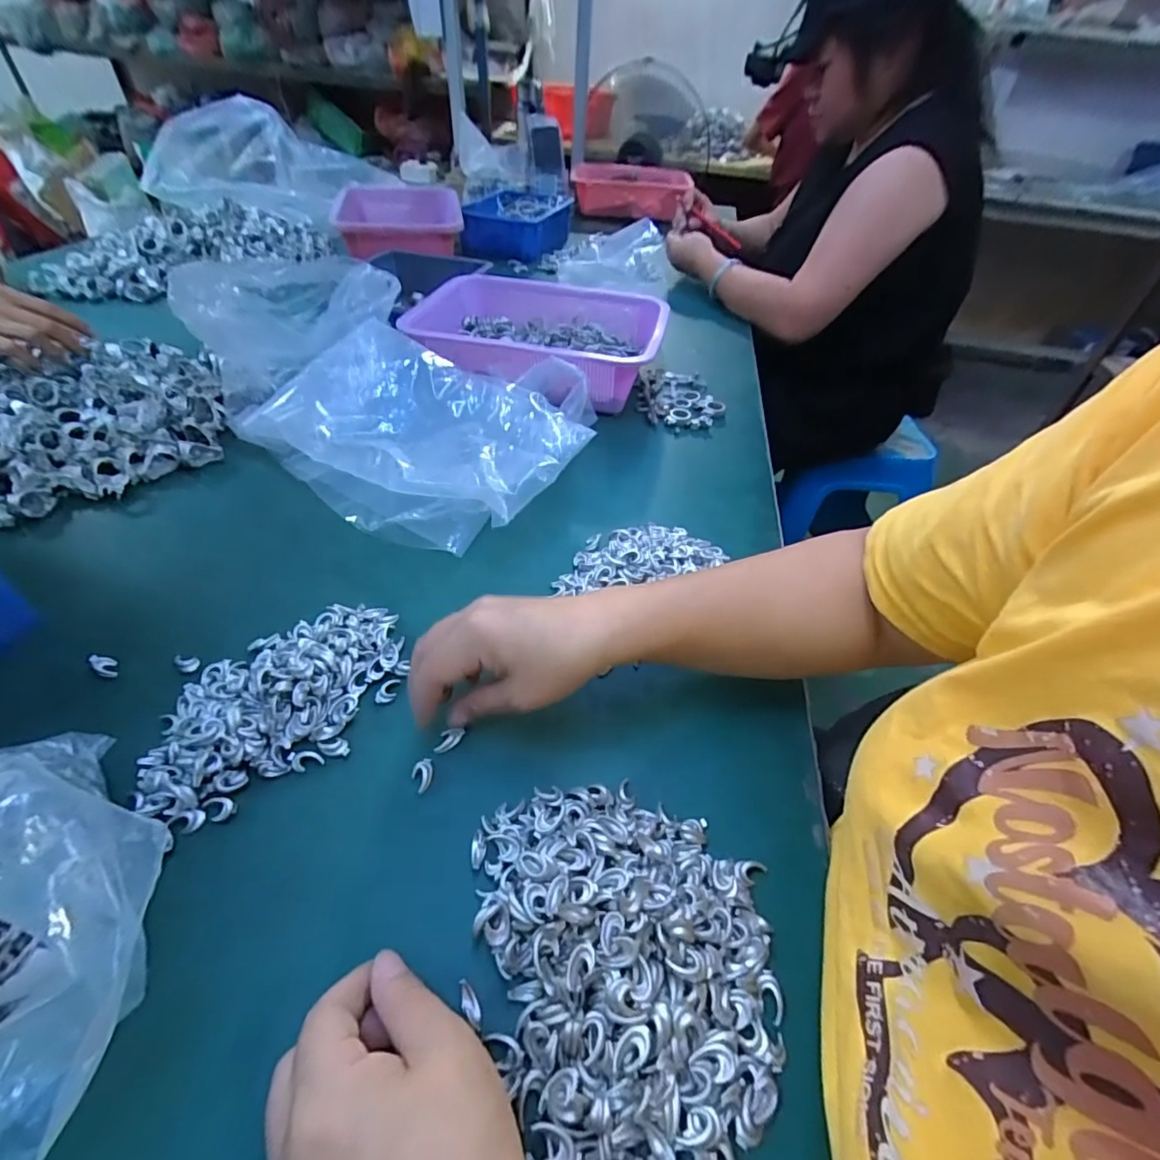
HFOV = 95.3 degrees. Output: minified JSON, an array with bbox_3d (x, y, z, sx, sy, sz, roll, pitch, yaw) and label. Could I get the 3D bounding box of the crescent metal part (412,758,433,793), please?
[{"bbox_3d":[-0.095,0.118,0.320,0.012,0.004,0.019,-8,48,-13],"label":"crescent metal part"}]

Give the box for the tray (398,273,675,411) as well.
[{"bbox_3d":[-0.048,-0.320,0.696,0.299,0.073,0.273,10,46,6],"label":"tray"}]

